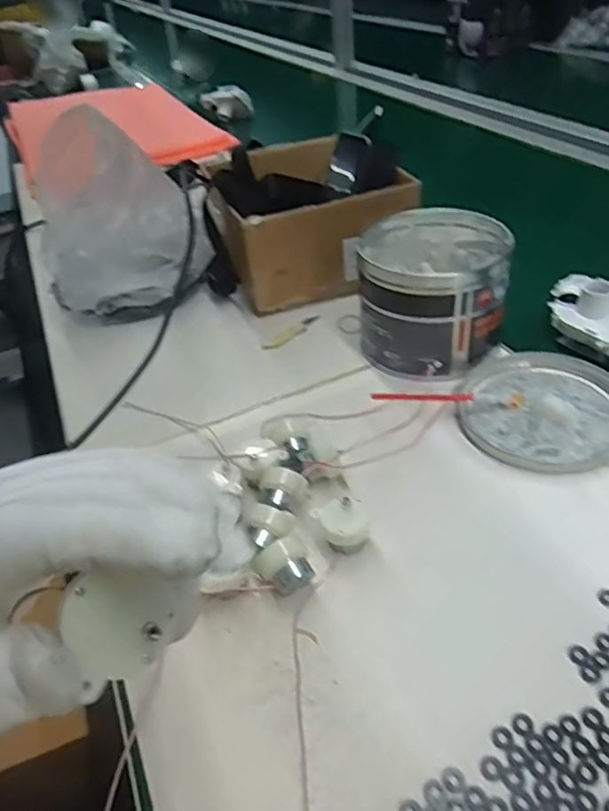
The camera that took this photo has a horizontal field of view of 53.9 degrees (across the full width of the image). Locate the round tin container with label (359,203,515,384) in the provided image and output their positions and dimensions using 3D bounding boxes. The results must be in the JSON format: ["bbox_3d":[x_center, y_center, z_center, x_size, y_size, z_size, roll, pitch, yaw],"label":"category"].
[{"bbox_3d":[0.114,-0.102,0.540,0.119,0.101,0.142,4,41,13],"label":"round tin container with label"}]

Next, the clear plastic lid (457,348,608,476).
[{"bbox_3d":[0.188,-0.001,0.473,0.124,0.012,0.134,-3,40,5],"label":"clear plastic lid"}]

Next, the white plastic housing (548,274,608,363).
[{"bbox_3d":[0.257,-0.075,0.525,0.096,0.052,0.065,30,52,36],"label":"white plastic housing"}]

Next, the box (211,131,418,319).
[{"bbox_3d":[0.002,-0.215,0.689,0.196,0.109,0.212,-12,40,-6],"label":"box"}]

